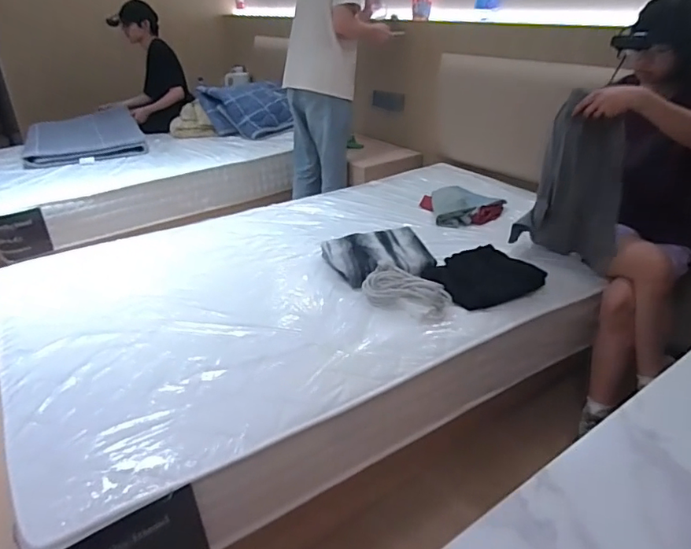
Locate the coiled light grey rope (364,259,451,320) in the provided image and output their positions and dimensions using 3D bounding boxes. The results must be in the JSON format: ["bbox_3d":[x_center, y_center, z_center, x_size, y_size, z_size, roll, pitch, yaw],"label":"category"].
[{"bbox_3d":[0.155,0.045,1.354,0.221,0.071,0.118,24,39,38],"label":"coiled light grey rope"}]

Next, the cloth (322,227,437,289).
[{"bbox_3d":[0.100,-0.052,1.537,0.301,0.069,0.239,-10,30,-15],"label":"cloth"}]

